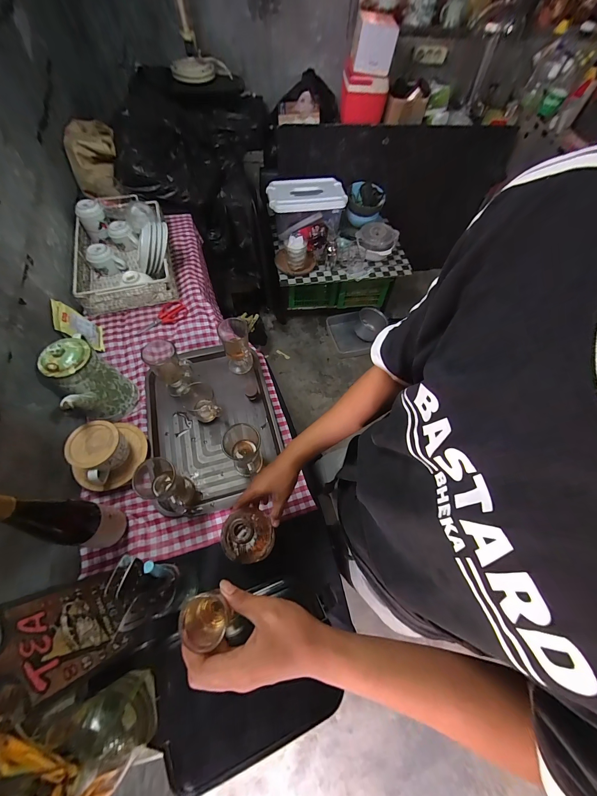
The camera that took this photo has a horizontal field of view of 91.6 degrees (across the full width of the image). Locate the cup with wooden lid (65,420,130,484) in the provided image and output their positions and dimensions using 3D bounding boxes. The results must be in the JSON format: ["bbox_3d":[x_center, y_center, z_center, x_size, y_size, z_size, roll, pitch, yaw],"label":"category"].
[{"bbox_3d":[-0.417,0.108,0.610,0.096,0.069,0.105,1,61,-2],"label":"cup with wooden lid"}]

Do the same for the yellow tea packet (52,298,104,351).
[{"bbox_3d":[-0.564,-0.183,0.747,0.016,0.124,0.095,-19,74,12],"label":"yellow tea packet"}]

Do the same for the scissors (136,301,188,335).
[{"bbox_3d":[-0.395,-0.232,0.839,0.144,0.010,0.066,-37,69,-20],"label":"scissors"}]

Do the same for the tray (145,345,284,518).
[{"bbox_3d":[-0.217,0.052,0.734,0.306,0.041,0.428,-14,62,-10],"label":"tray"}]

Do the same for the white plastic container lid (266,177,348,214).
[{"bbox_3d":[0.041,-1.008,1.441,0.383,0.056,0.233,-9,60,-4],"label":"white plastic container lid"}]

